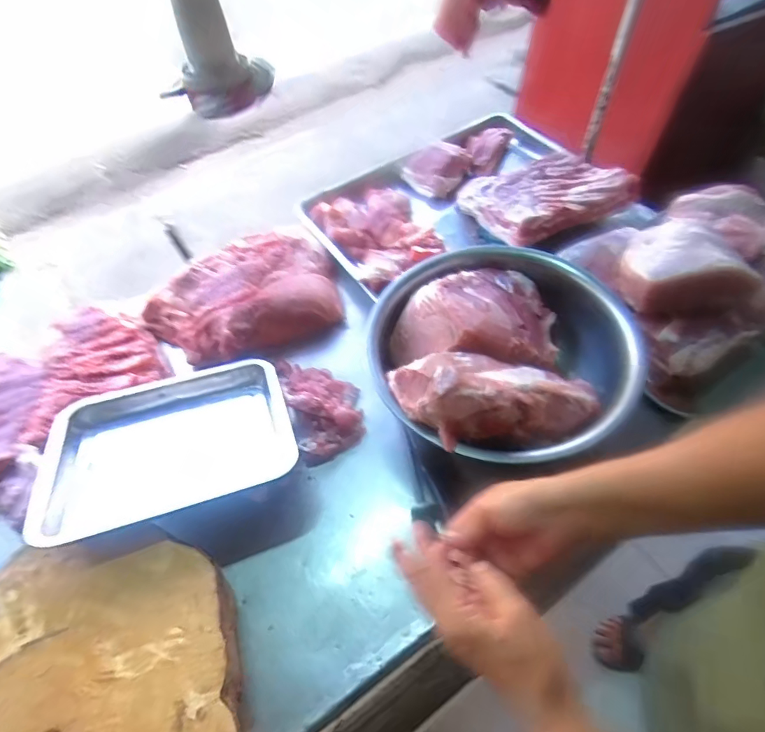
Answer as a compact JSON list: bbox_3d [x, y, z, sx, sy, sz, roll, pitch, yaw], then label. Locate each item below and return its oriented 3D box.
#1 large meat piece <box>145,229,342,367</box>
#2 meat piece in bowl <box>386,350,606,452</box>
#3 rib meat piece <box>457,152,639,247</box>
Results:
[{"bbox_3d":[-0.244,-0.131,0.862,0.340,0.077,0.248,-29,59,-18],"label":"large meat piece"},{"bbox_3d":[0.155,0.043,0.624,0.276,0.076,0.127,5,54,-12],"label":"meat piece in bowl"},{"bbox_3d":[0.320,-0.349,0.958,0.264,0.074,0.217,-22,57,-13],"label":"rib meat piece"}]

